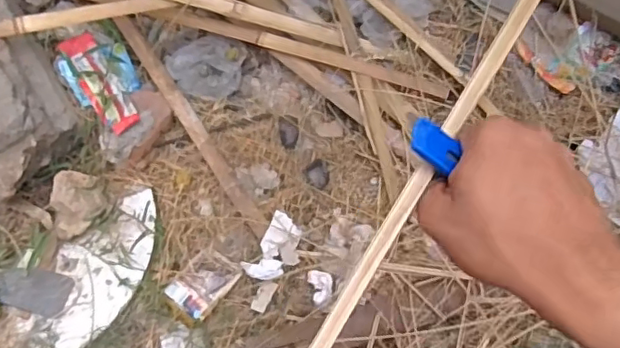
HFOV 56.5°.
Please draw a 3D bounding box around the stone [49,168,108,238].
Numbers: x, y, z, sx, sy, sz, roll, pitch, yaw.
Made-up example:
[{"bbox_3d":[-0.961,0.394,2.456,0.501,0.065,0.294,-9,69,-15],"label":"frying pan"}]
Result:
[{"bbox_3d":[-0.340,0.044,0.848,0.067,0.041,0.094,3,66,4],"label":"stone"}]

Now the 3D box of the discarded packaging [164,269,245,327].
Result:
[{"bbox_3d":[-0.157,0.163,0.826,0.069,0.012,0.097,34,72,16],"label":"discarded packaging"}]

